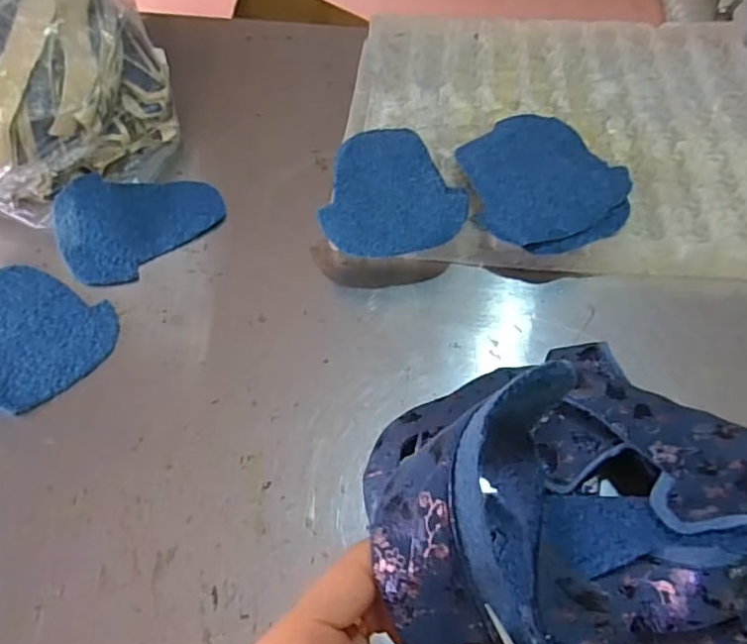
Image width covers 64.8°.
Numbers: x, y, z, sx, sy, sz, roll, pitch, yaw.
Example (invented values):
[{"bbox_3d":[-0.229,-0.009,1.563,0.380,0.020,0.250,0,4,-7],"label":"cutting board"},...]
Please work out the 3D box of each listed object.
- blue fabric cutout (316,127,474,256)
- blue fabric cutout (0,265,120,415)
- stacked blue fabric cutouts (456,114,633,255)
[{"bbox_3d":[0.023,-0.123,0.536,0.121,0.010,0.162,6,56,7],"label":"blue fabric cutout"},{"bbox_3d":[-0.292,0.003,0.508,0.124,0.006,0.155,-24,56,-13],"label":"blue fabric cutout"},{"bbox_3d":[0.153,-0.133,0.547,0.151,0.012,0.168,-23,55,-16],"label":"stacked blue fabric cutouts"}]

